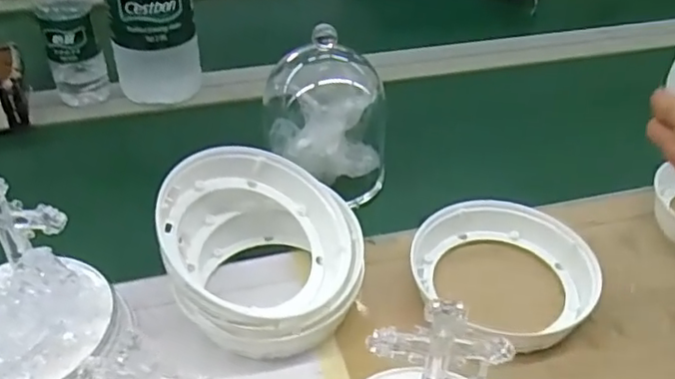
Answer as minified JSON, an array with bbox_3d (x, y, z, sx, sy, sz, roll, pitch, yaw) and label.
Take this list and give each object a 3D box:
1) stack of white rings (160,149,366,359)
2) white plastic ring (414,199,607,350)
[{"bbox_3d":[-0.056,0.045,0.511,0.152,0.108,0.144,4,39,4],"label":"stack of white rings"},{"bbox_3d":[0.145,0.062,0.547,0.153,0.040,0.147,0,39,0],"label":"white plastic ring"}]

